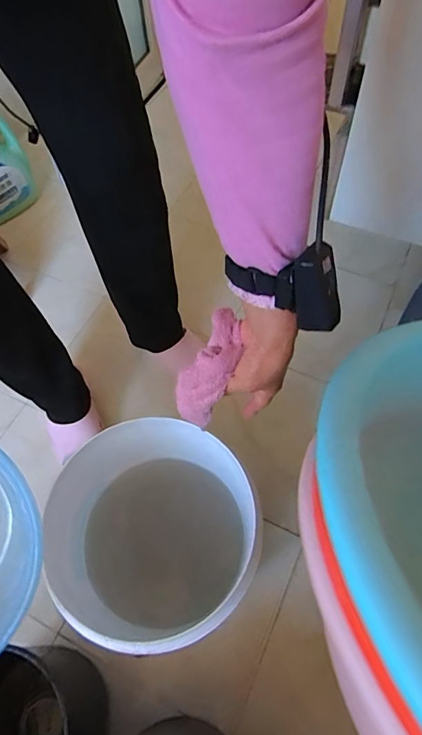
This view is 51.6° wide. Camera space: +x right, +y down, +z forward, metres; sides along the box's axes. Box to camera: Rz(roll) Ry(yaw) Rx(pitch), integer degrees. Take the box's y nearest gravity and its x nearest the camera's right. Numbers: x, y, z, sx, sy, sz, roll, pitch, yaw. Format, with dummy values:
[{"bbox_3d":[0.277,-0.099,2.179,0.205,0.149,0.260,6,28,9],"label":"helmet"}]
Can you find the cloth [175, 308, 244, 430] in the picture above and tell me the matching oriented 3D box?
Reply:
[{"bbox_3d":[-0.006,0.012,0.486,0.054,0.147,0.050,34,29,20],"label":"cloth"}]

